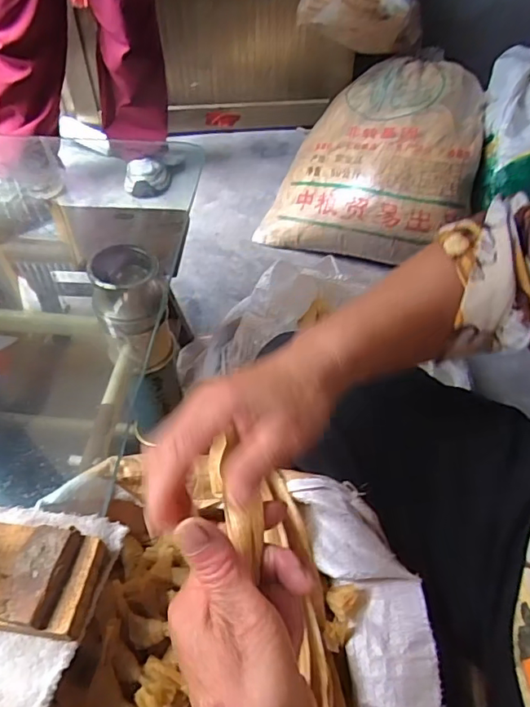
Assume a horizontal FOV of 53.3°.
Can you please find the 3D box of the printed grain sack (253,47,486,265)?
[{"bbox_3d":[0.292,-0.475,1.274,0.422,0.254,0.517,22,53,17],"label":"printed grain sack"}]

